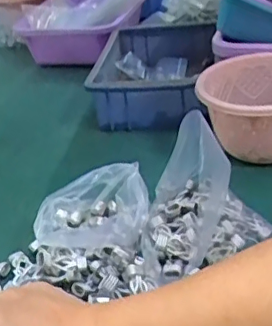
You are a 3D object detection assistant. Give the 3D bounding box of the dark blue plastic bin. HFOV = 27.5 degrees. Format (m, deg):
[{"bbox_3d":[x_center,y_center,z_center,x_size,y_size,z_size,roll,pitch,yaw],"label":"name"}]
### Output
[{"bbox_3d":[0.031,-0.144,0.860,0.177,0.074,0.325,-2,31,6],"label":"dark blue plastic bin"}]

